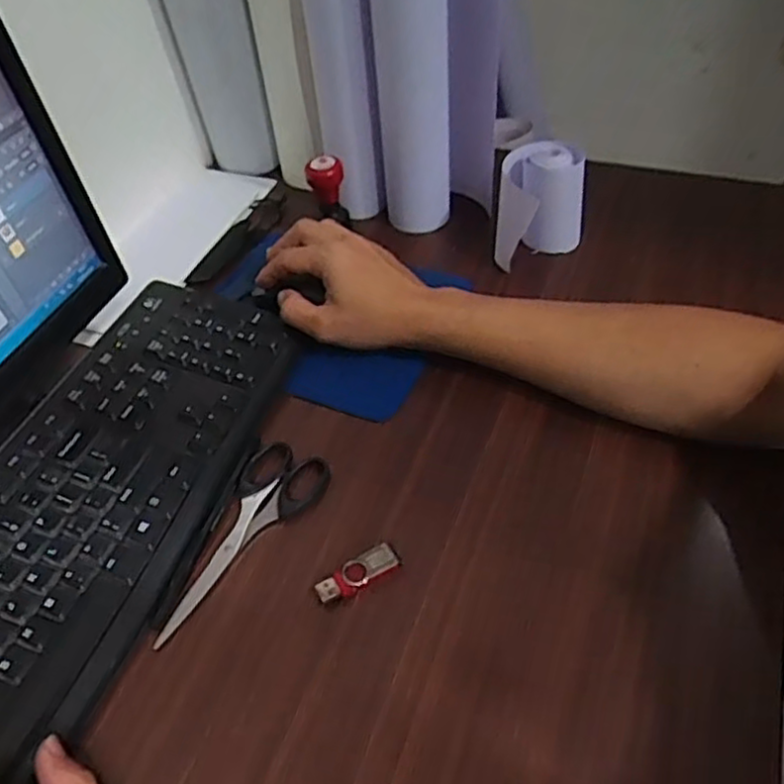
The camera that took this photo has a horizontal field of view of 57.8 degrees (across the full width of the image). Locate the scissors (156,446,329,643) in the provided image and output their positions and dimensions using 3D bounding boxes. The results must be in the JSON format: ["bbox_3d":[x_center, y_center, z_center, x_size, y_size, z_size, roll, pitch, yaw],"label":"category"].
[{"bbox_3d":[-0.103,0.090,0.457,0.052,0.010,0.151,25,53,25],"label":"scissors"}]

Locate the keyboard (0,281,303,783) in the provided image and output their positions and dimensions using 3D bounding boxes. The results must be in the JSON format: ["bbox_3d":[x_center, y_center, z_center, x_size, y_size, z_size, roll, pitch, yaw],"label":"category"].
[{"bbox_3d":[-0.208,0.086,0.453,0.159,0.028,0.428,15,50,18],"label":"keyboard"}]

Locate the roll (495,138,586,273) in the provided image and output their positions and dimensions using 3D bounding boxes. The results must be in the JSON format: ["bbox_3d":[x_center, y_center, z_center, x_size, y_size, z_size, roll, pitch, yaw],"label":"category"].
[{"bbox_3d":[0.129,-0.163,0.617,0.072,0.096,0.069,3,47,8],"label":"roll"}]

